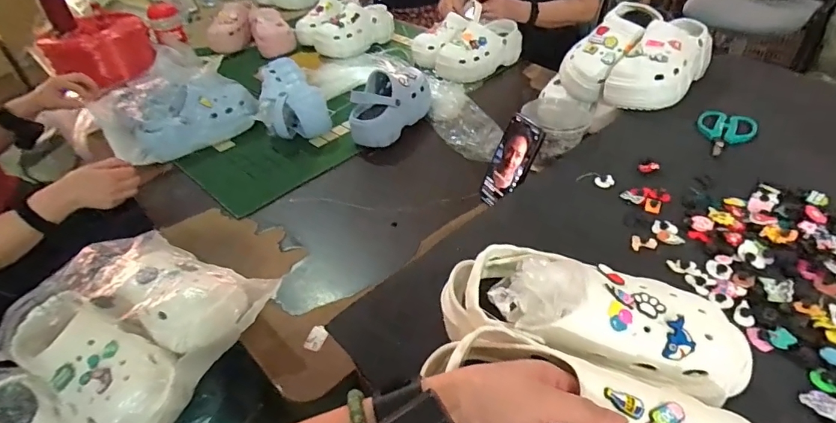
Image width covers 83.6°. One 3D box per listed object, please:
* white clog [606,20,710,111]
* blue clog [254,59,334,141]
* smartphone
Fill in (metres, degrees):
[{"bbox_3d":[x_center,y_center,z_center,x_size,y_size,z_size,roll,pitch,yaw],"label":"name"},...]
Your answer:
[{"bbox_3d":[0.445,-0.273,0.853,0.122,0.097,0.227,27,50,33],"label":"white clog"},{"bbox_3d":[-0.298,-0.244,1.068,0.133,0.110,0.200,-26,44,-22],"label":"blue clog"},{"bbox_3d":[0.158,-0.078,0.797,0.014,0.160,0.082,2,30,-36],"label":"smartphone"}]

